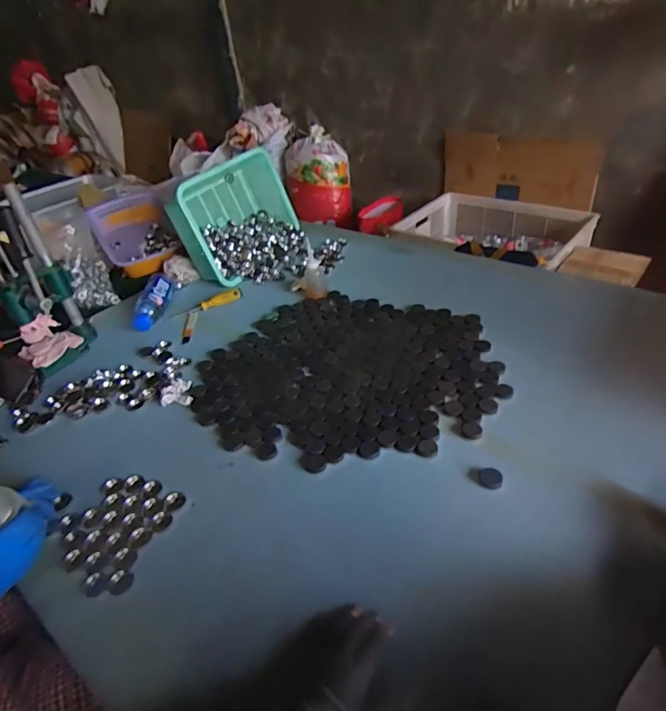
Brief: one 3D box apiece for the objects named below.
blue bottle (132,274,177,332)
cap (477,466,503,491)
[{"bbox_3d":[-0.469,-0.145,1.234,0.071,0.058,0.217,-7,39,0],"label":"blue bottle"},{"bbox_3d":[0.239,0.187,0.715,0.036,0.007,0.035,-5,39,4],"label":"cap"}]

